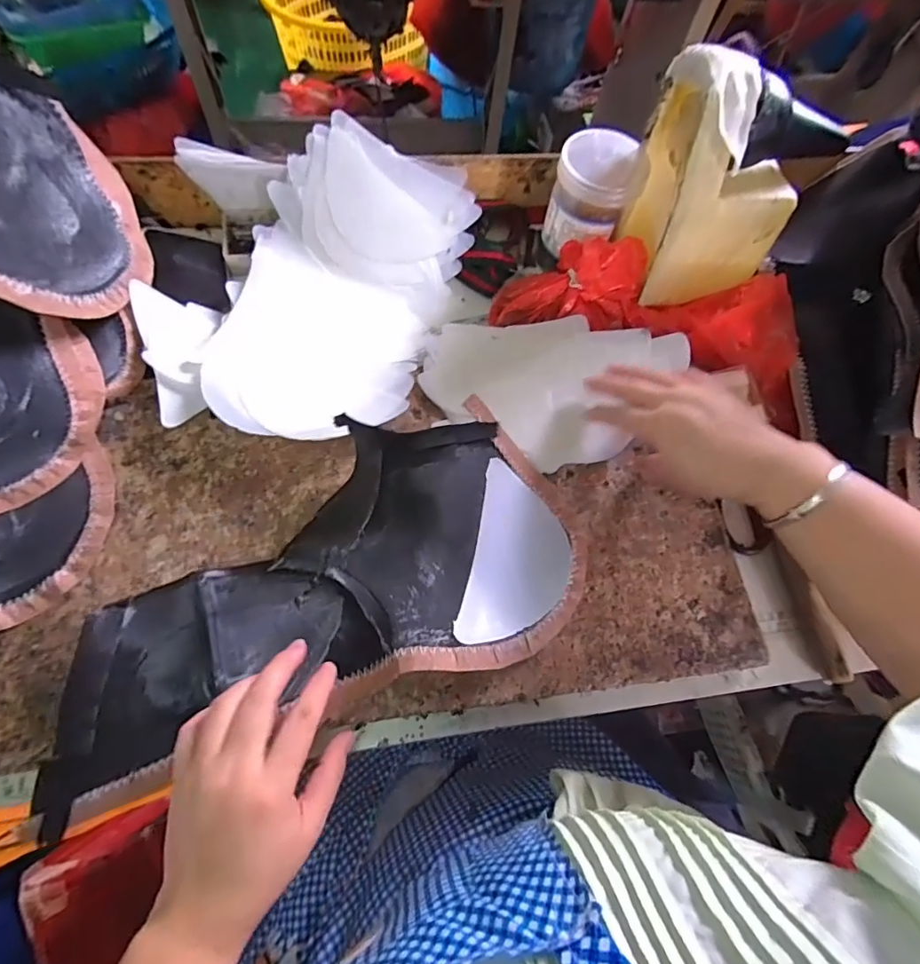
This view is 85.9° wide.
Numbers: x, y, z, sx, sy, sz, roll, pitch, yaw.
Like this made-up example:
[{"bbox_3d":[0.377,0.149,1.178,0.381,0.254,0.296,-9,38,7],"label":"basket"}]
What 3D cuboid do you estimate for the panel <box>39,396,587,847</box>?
[{"bbox_3d":[-0.100,0.059,0.360,0.377,0.070,0.204,-16,65,-11],"label":"panel"}]

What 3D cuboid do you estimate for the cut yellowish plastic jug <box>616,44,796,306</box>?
[{"bbox_3d":[0.236,-0.278,0.454,0.116,0.172,0.122,-5,68,-7],"label":"cut yellowish plastic jug"}]

